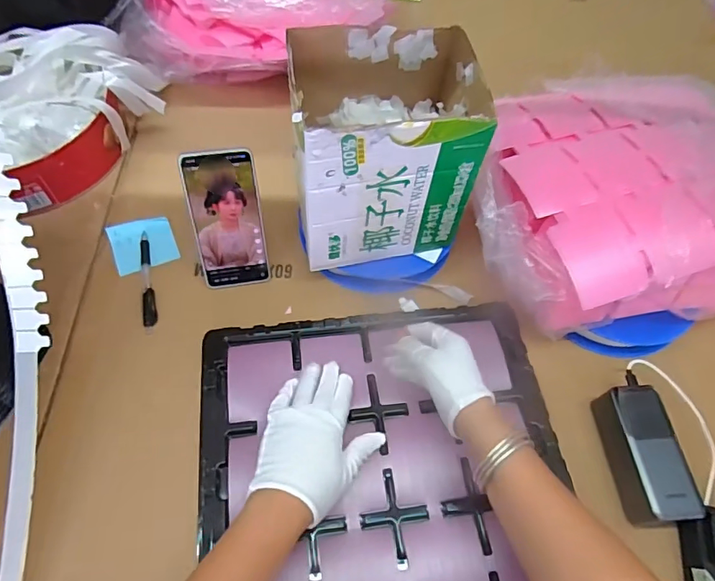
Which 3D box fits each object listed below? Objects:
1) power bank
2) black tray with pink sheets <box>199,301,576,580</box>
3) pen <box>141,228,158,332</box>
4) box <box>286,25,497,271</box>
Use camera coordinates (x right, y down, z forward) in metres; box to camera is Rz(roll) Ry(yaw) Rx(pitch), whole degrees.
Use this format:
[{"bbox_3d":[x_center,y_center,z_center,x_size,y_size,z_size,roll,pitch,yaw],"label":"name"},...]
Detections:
[{"bbox_3d":[0.296,0.169,0.501,0.055,0.050,0.129,-1,59,-5],"label":"power bank"},{"bbox_3d":[0.031,0.176,0.499,0.367,0.016,0.334,-5,59,-7],"label":"black tray with pink sheets"},{"bbox_3d":[-0.257,-0.014,0.593,0.016,0.007,0.141,-12,61,-12],"label":"pen"},{"bbox_3d":[0.023,-0.153,0.533,0.187,0.193,0.154,-9,61,-10],"label":"box"}]

